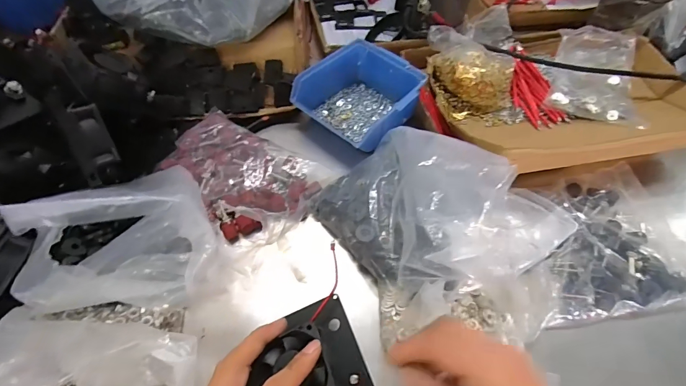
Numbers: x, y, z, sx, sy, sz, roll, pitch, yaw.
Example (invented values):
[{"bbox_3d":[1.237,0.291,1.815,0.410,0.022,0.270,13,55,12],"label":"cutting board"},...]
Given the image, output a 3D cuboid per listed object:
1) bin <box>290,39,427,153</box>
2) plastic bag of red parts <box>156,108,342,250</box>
[{"bbox_3d":[0.024,-0.126,0.462,0.135,0.065,0.126,32,62,18],"label":"bin"},{"bbox_3d":[-0.118,-0.020,0.403,0.177,0.041,0.132,34,63,19],"label":"plastic bag of red parts"}]

